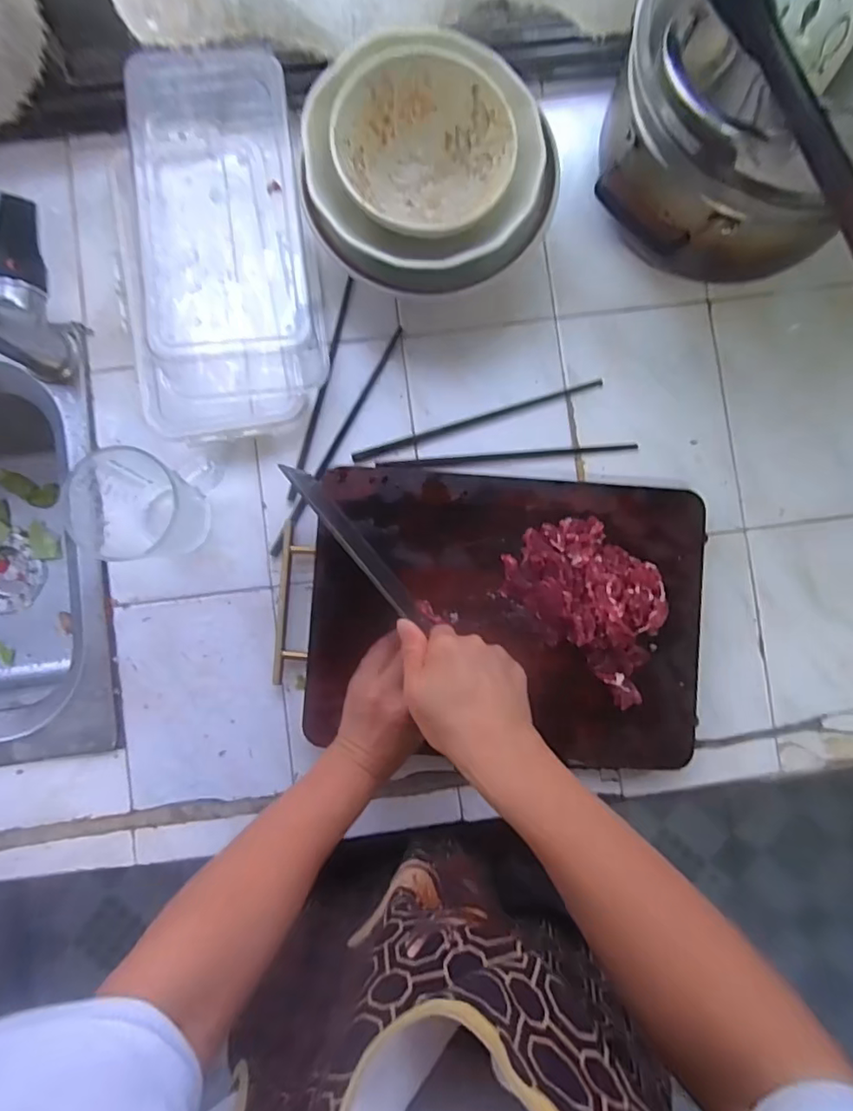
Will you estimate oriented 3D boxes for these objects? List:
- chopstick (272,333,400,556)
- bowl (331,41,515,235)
[{"bbox_3d":[-0.084,-0.109,0.534,0.011,0.010,0.244,29,87,1],"label":"chopstick"},{"bbox_3d":[-0.003,-0.333,0.480,0.139,0.068,0.133,0,87,0],"label":"bowl"}]

